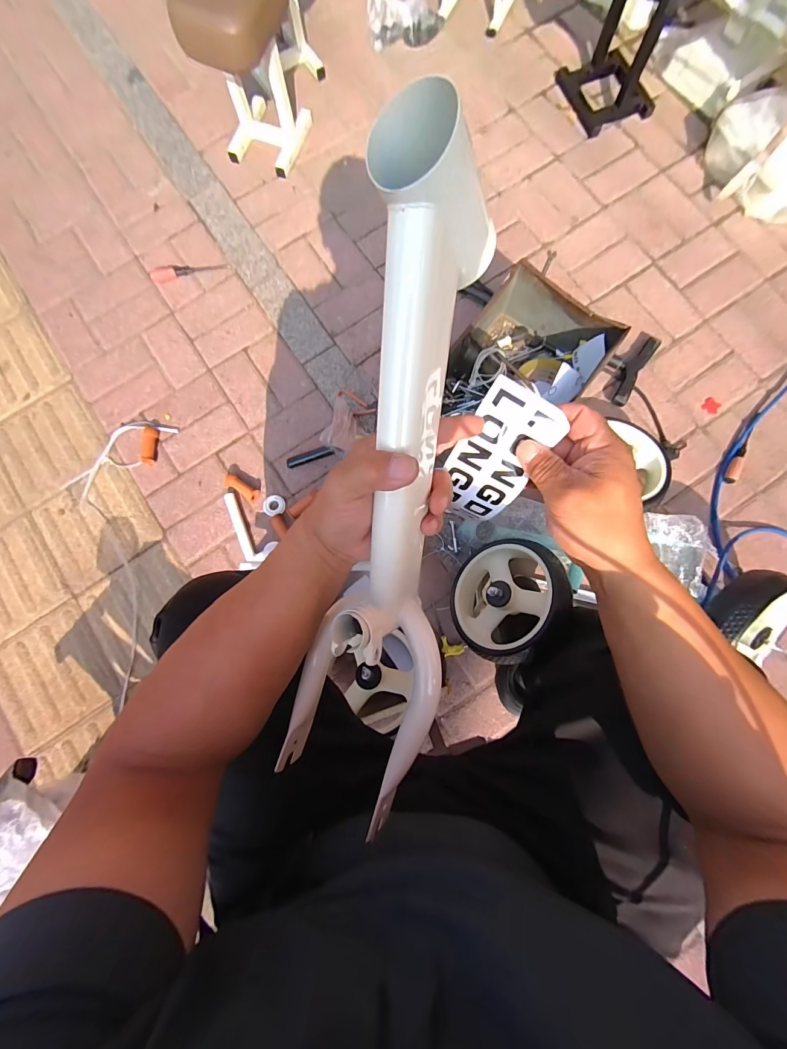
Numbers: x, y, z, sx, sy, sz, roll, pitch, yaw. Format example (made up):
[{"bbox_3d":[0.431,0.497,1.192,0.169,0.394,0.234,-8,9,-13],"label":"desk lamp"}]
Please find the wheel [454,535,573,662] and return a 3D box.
[{"bbox_3d":[0.225,0.139,0.714,0.236,0.057,0.237,-26,50,36],"label":"wheel"}]

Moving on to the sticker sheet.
[{"bbox_3d":[0.087,-0.056,0.318,0.068,0.016,0.122,26,121,-6],"label":"sticker sheet"}]

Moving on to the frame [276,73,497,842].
[{"bbox_3d":[-0.004,0.006,0.269,0.107,0.079,0.450,8,108,3],"label":"frame"}]

